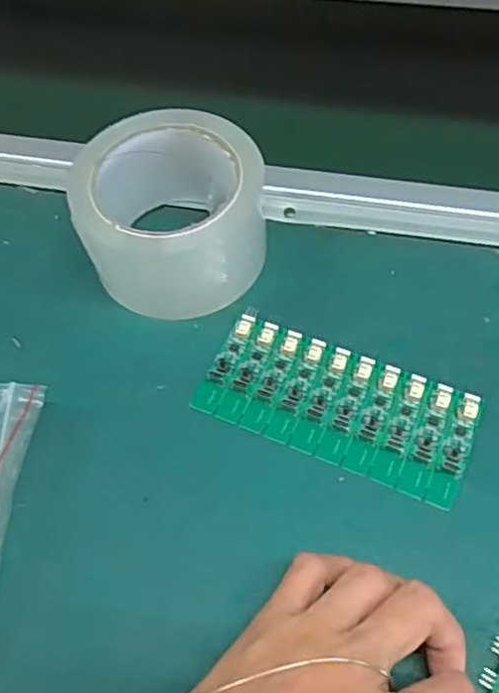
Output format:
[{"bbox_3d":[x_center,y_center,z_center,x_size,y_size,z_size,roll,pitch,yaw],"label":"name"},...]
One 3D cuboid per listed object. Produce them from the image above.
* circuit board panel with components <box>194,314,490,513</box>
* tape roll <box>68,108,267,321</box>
[{"bbox_3d":[0.046,0.030,0.322,0.136,0.006,0.064,20,62,15],"label":"circuit board panel with components"},{"bbox_3d":[-0.042,-0.075,0.355,0.099,0.065,0.096,-1,58,2],"label":"tape roll"}]

